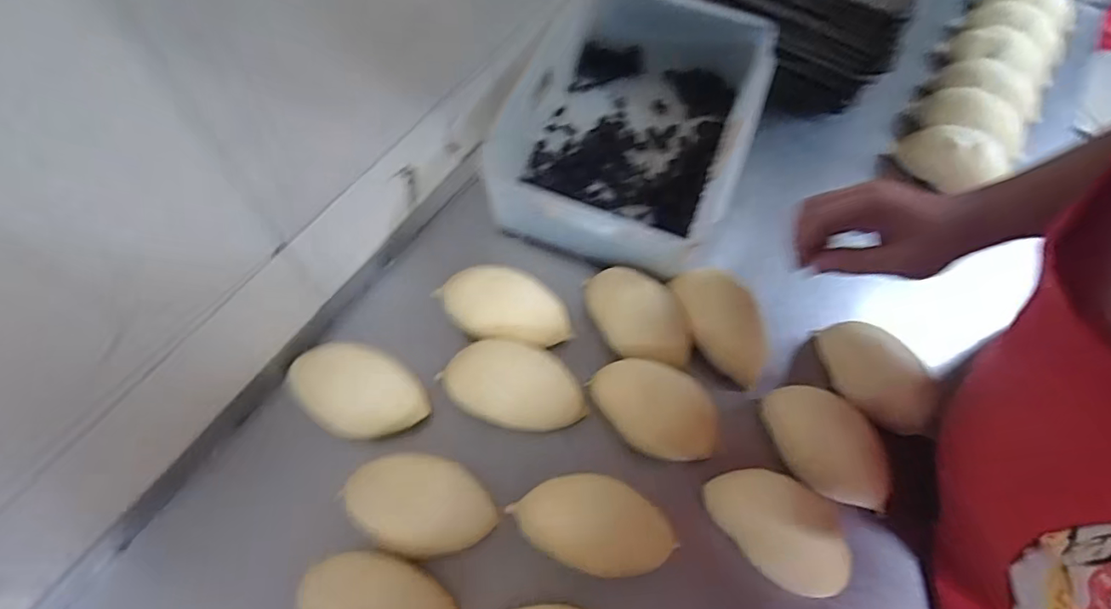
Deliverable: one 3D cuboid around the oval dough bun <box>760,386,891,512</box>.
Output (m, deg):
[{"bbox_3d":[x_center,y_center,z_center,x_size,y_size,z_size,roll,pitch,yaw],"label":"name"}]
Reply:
[{"bbox_3d":[0.246,0.132,0.496,0.075,0.057,0.132,-40,70,-21],"label":"oval dough bun"}]

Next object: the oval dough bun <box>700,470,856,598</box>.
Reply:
[{"bbox_3d":[0.187,0.189,0.466,0.126,0.059,0.082,29,64,13],"label":"oval dough bun"}]

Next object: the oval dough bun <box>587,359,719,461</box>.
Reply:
[{"bbox_3d":[0.087,0.095,0.516,0.113,0.044,0.078,28,64,12],"label":"oval dough bun"}]

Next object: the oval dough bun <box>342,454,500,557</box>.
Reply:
[{"bbox_3d":[-0.112,0.169,0.467,0.122,0.053,0.080,4,62,0],"label":"oval dough bun"}]

